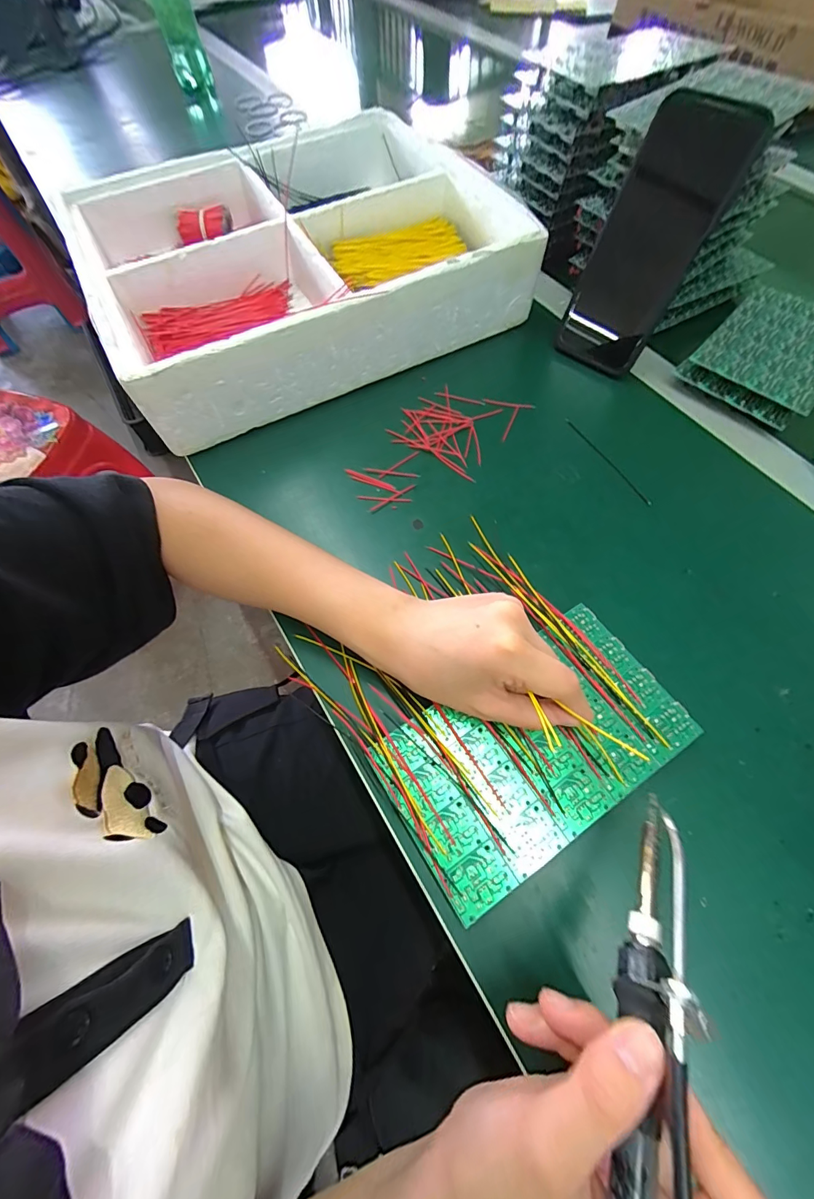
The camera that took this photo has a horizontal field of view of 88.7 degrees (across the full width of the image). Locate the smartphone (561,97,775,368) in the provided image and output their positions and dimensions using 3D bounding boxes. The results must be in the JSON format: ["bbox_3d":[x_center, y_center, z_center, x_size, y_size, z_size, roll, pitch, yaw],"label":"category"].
[{"bbox_3d":[0.192,-0.279,0.338,0.076,0.166,0.012,33,52,12],"label":"smartphone"}]

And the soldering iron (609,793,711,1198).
[{"bbox_3d":[0.082,0.182,0.144,0.026,0.035,0.217,24,58,12],"label":"soldering iron"}]

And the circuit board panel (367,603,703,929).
[{"bbox_3d":[0.076,0.085,0.248,0.170,0.006,0.099,-31,68,-13],"label":"circuit board panel"}]

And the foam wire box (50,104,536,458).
[{"bbox_3d":[-0.113,-0.343,0.417,0.370,0.079,0.328,-25,67,-10],"label":"foam wire box"}]

